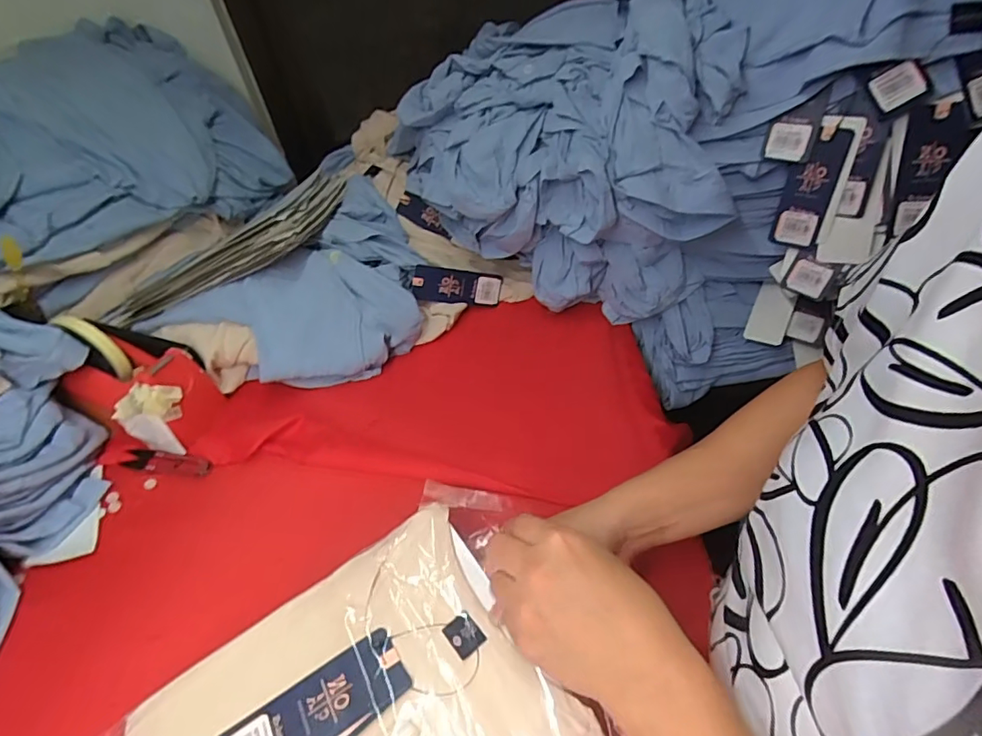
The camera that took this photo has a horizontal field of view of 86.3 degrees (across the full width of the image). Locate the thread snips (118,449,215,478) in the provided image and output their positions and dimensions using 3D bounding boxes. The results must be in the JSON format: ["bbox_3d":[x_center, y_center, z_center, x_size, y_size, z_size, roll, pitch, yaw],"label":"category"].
[{"bbox_3d":[-0.339,0.099,0.545,0.103,0.005,0.024,4,45,15],"label":"thread snips"}]

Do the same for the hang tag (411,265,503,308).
[{"bbox_3d":[-0.043,-0.107,0.686,0.116,0.045,0.007,3,21,-19],"label":"hang tag"}]

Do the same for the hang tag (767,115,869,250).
[{"bbox_3d":[0.331,-0.186,0.537,0.051,0.130,0.009,20,41,27],"label":"hang tag"}]

